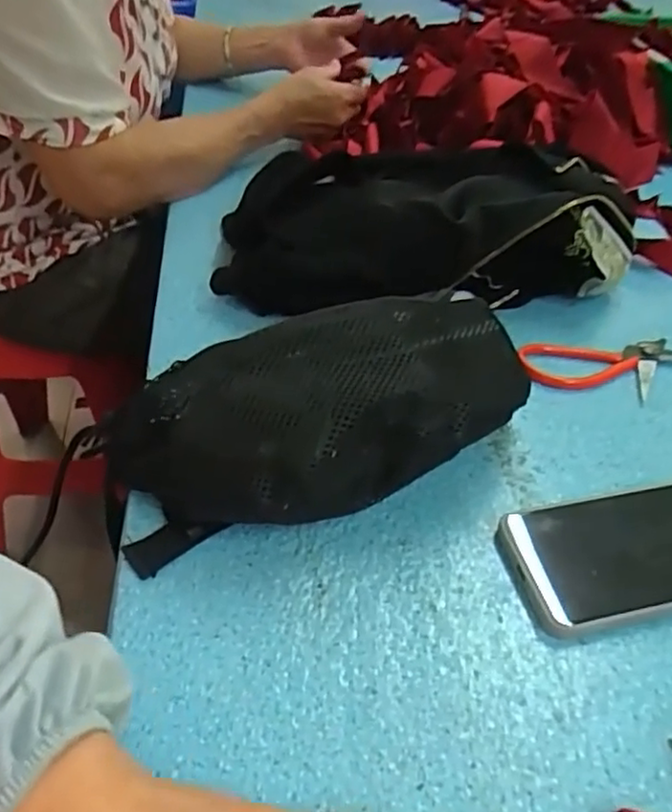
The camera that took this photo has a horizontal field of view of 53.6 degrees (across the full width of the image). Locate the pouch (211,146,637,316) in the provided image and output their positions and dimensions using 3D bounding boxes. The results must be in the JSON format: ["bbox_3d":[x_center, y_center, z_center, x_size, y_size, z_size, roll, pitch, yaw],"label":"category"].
[{"bbox_3d":[0.077,-0.153,0.572,0.354,0.103,0.139,1,40,1],"label":"pouch"}]

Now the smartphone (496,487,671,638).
[{"bbox_3d":[0.180,0.083,0.383,0.159,0.016,0.076,-7,44,-10],"label":"smartphone"}]

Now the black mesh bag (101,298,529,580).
[{"bbox_3d":[0.003,0.008,0.399,0.267,0.095,0.122,-19,44,-22],"label":"black mesh bag"}]

